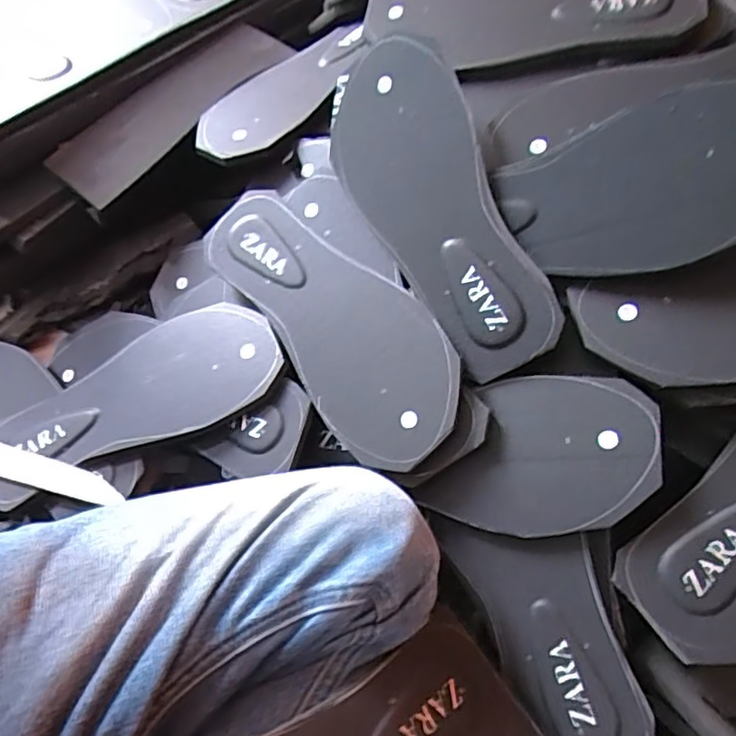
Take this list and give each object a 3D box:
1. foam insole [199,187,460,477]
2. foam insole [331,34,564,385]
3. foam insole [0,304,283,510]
[{"bbox_3d":[-0.028,-0.040,0.428,0.099,0.007,0.248,-41,68,4],"label":"foam insole"},{"bbox_3d":[0.043,-0.107,0.408,0.100,0.014,0.239,-29,79,30],"label":"foam insole"},{"bbox_3d":[-0.185,0.021,0.450,0.243,0.009,0.098,-23,60,6],"label":"foam insole"}]

